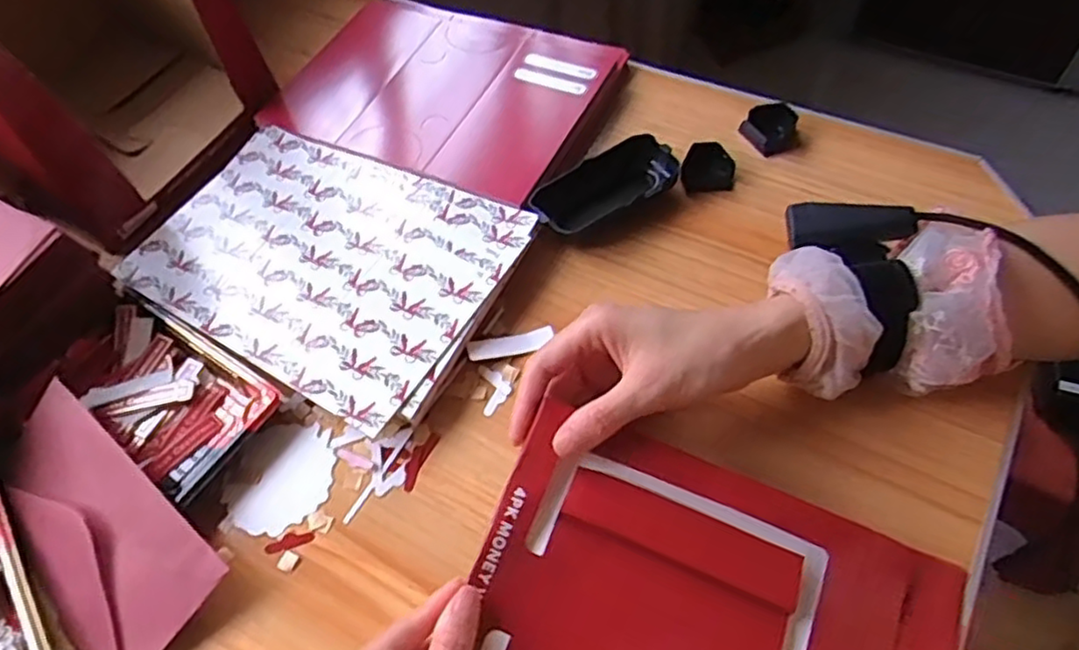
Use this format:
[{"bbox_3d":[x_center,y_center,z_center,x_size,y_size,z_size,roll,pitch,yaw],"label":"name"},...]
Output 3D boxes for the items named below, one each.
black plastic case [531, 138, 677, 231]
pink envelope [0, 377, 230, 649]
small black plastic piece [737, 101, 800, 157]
[{"bbox_3d":[0.047,-0.103,0.509,0.110,0.024,0.048,-24,57,-9],"label":"black plastic case"},{"bbox_3d":[-0.265,0.118,0.403,0.176,0.008,0.088,38,86,20],"label":"pink envelope"},{"bbox_3d":[0.185,-0.156,0.541,0.038,0.019,0.039,-25,57,-10],"label":"small black plastic piece"}]

